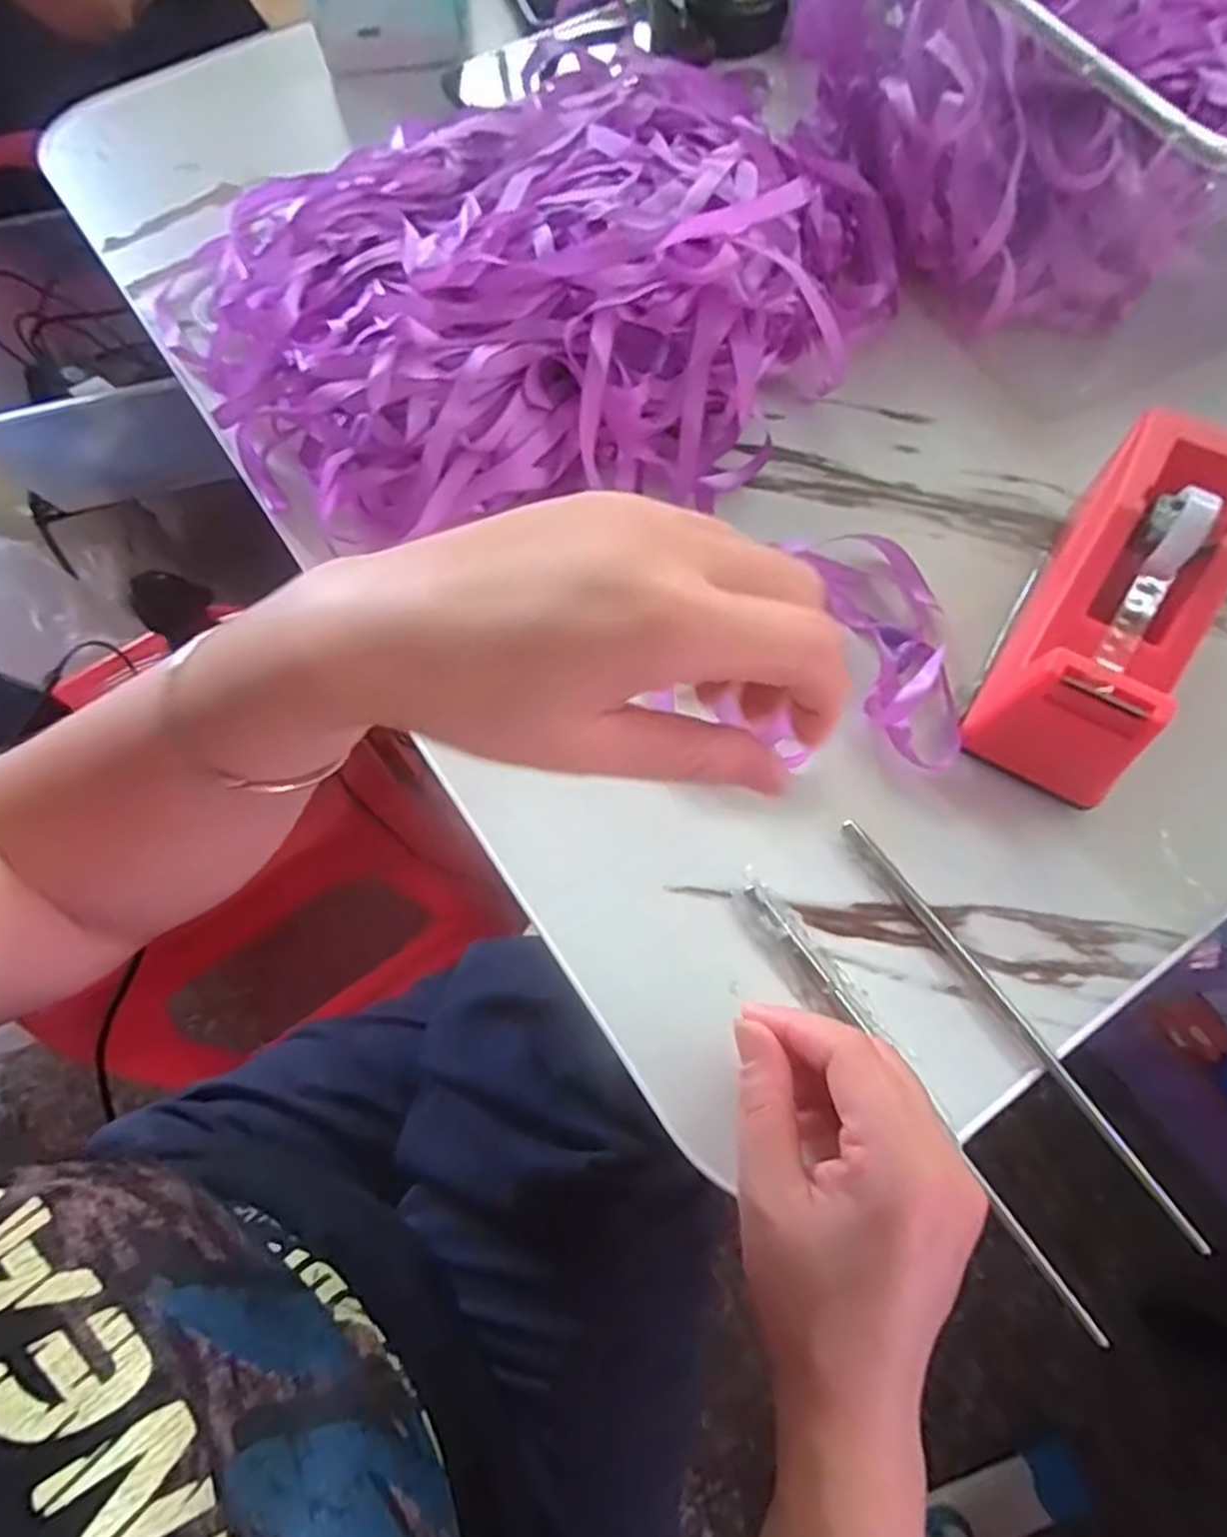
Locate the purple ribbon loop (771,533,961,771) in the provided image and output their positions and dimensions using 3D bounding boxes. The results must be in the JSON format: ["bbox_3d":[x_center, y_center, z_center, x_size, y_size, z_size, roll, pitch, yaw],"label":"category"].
[{"bbox_3d":[0.126,-0.057,0.351,0.052,0.016,0.119,-15,69,-4],"label":"purple ribbon loop"}]

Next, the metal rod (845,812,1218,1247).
[{"bbox_3d":[0.148,0.092,0.297,0.008,0.008,0.180,-32,72,-10],"label":"metal rod"}]

